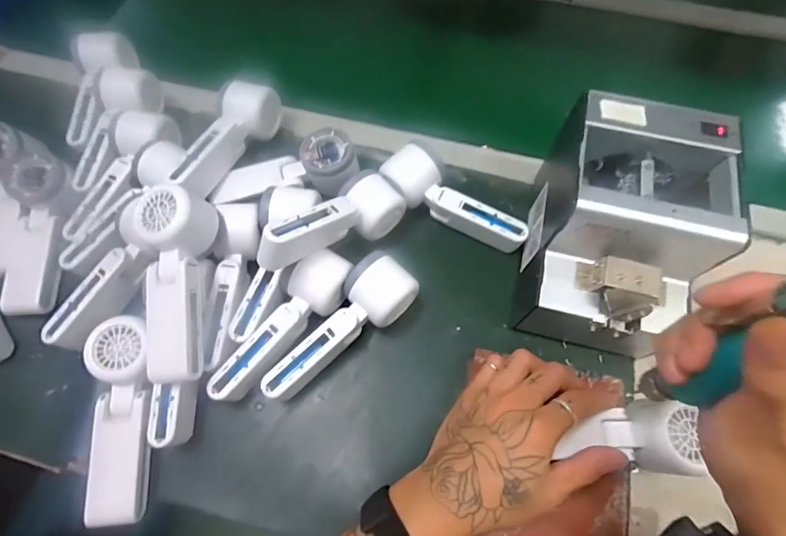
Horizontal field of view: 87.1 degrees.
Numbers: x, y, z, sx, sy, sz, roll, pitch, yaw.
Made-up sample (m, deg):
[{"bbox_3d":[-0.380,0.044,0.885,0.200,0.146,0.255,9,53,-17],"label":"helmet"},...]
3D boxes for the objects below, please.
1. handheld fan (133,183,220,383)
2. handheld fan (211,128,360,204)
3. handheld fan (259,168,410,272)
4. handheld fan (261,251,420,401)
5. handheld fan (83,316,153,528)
[{"bbox_3d":[-0.191,0.013,0.364,0.059,0.043,0.166,-3,84,-2],"label":"handheld fan"},{"bbox_3d":[-0.115,-0.104,0.459,0.154,0.052,0.060,-17,67,-8],"label":"handheld fan"},{"bbox_3d":[-0.057,-0.046,0.398,0.159,0.052,0.055,-29,67,-37],"label":"handheld fan"},{"bbox_3d":[-0.052,0.055,0.392,0.163,0.053,0.059,-39,72,-16],"label":"handheld fan"},{"bbox_3d":[-0.233,0.131,0.355,0.046,0.030,0.172,-2,87,-1],"label":"handheld fan"}]

